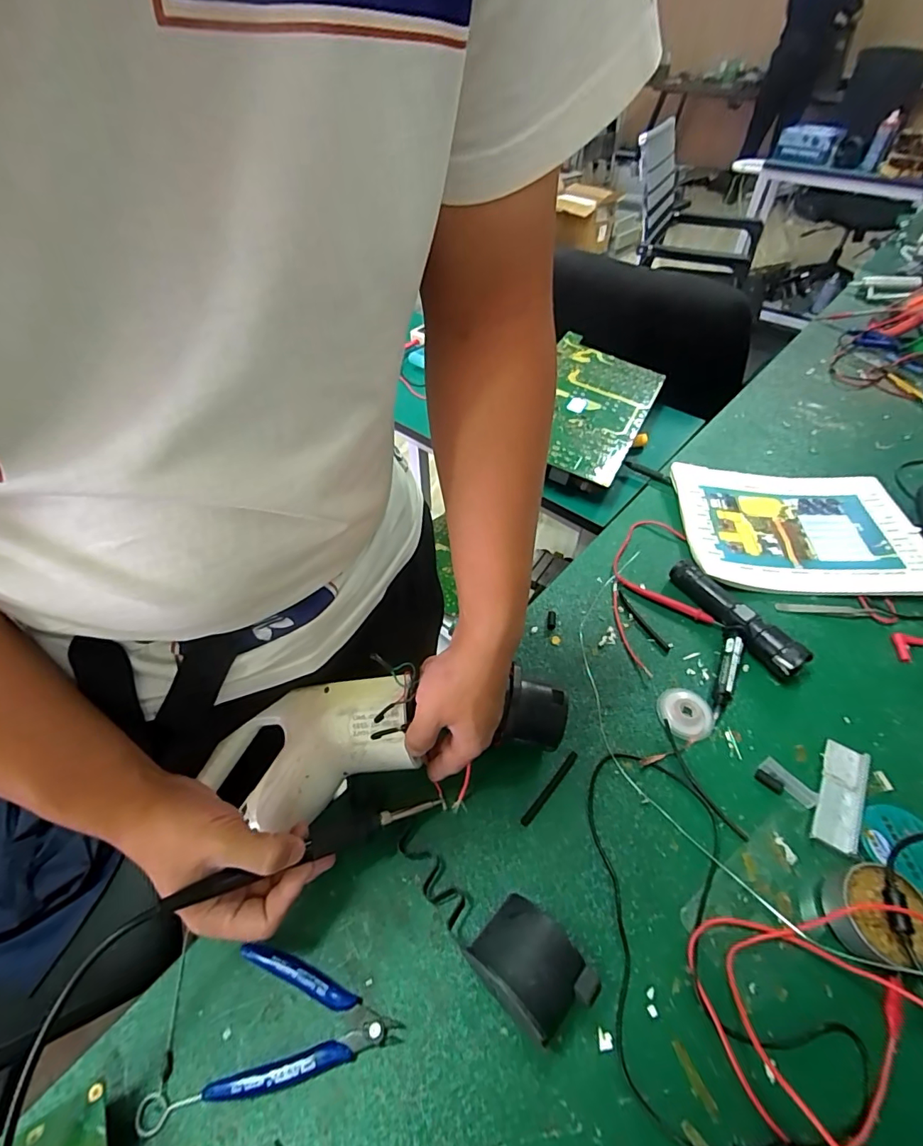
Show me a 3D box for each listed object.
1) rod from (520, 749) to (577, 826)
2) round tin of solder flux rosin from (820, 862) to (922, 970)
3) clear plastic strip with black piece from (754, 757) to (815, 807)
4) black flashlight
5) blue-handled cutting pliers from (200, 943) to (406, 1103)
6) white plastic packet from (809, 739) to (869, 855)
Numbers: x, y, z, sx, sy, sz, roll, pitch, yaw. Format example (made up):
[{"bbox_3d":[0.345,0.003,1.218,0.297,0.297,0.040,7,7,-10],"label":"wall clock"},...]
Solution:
[{"bbox_3d":[0.080,0.192,0.437,0.007,0.007,0.080,35,56,25],"label":"rod"},{"bbox_3d":[0.306,0.249,0.357,0.056,0.036,0.060,1,49,-2],"label":"round tin of solder flux rosin"},{"bbox_3d":[0.289,0.187,0.431,0.049,0.013,0.019,36,57,25],"label":"clear plastic strip with black piece"},{"bbox_3d":[0.297,0.045,0.536,0.029,0.034,0.160,-23,54,-21],"label":"black flashlight"},{"bbox_3d":[-0.101,0.310,0.331,0.119,0.013,0.077,6,49,3],"label":"blue-handled cutting pliers"},{"bbox_3d":[0.333,0.194,0.427,0.032,0.011,0.097,26,53,18],"label":"white plastic packet"}]

